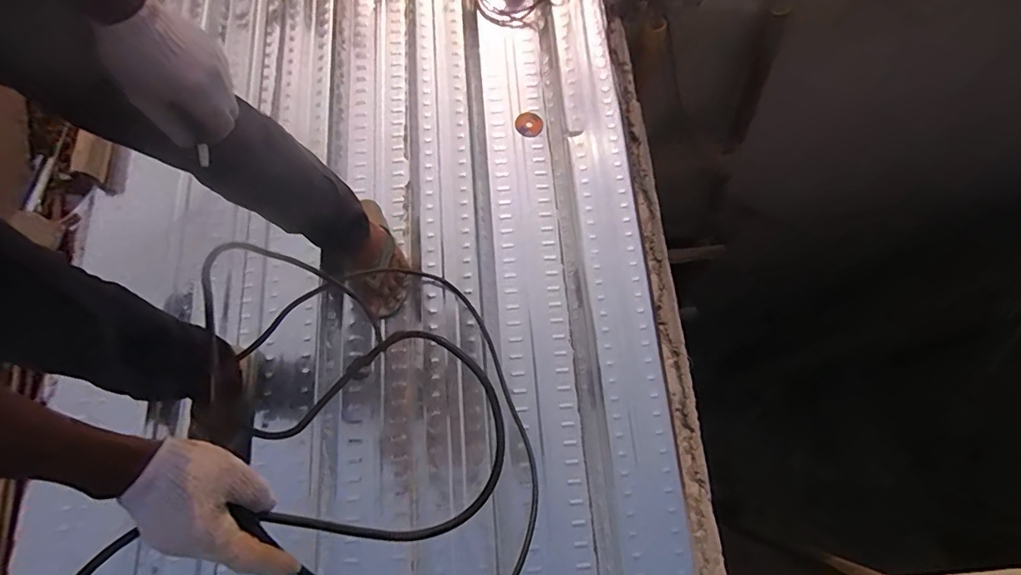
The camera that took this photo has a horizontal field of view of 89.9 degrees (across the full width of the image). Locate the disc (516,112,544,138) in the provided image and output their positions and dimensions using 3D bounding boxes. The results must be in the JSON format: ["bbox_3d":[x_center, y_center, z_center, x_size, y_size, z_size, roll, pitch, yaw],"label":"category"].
[{"bbox_3d":[0.043,-0.383,1.199,0.064,0.007,0.062,0,72,0],"label":"disc"}]

